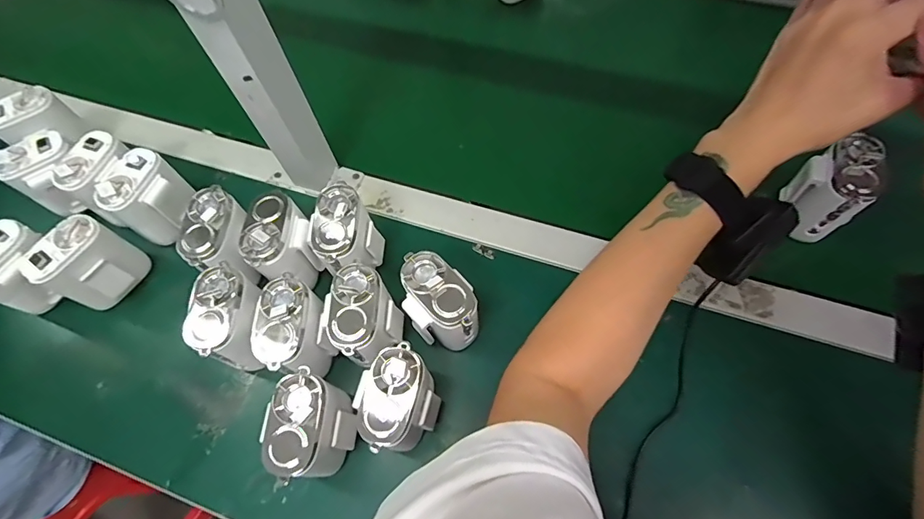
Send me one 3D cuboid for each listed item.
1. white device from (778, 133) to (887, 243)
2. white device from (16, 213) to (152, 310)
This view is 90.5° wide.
[{"bbox_3d":[0.329,-0.064,0.413,0.043,0.080,0.062,18,67,12],"label":"white device"},{"bbox_3d":[-0.337,0.007,0.424,0.044,0.082,0.065,23,68,14],"label":"white device"}]

